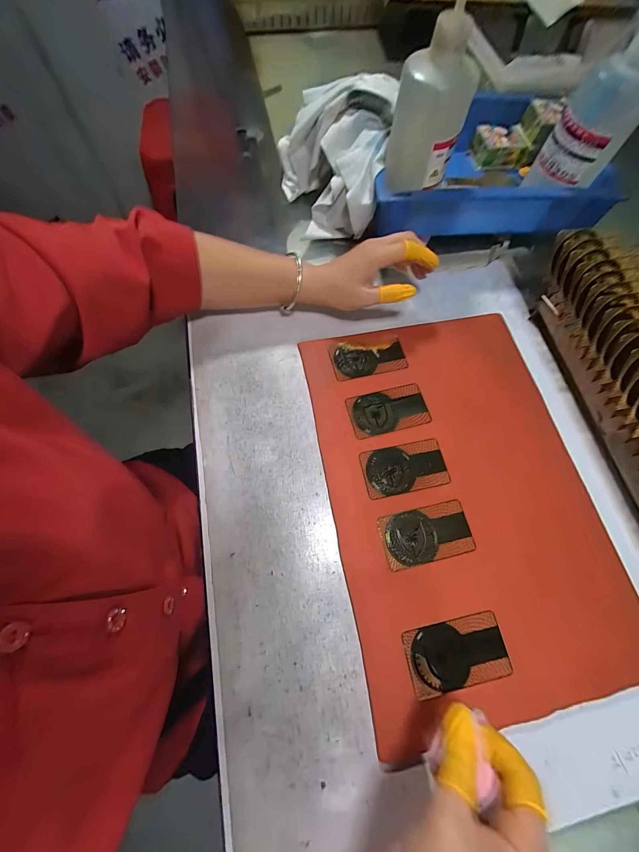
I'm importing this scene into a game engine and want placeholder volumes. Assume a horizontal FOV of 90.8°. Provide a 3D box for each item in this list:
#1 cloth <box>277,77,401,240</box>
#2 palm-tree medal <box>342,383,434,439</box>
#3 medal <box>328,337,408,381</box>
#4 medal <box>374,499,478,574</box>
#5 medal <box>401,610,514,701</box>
[{"bbox_3d":[0.010,-0.341,0.405,0.142,0.116,0.159,7,70,2],"label":"cloth"},{"bbox_3d":[0.074,-0.017,0.339,0.085,0.004,0.048,-13,70,-6],"label":"palm-tree medal"},{"bbox_3d":[0.056,-0.078,0.364,0.084,0.006,0.049,-9,70,-4],"label":"medal"},{"bbox_3d":[0.101,0.103,0.298,0.085,0.004,0.048,-12,70,-5],"label":"medal"},{"bbox_3d":[0.116,0.192,0.265,0.085,0.004,0.047,-11,70,-5],"label":"medal"}]

